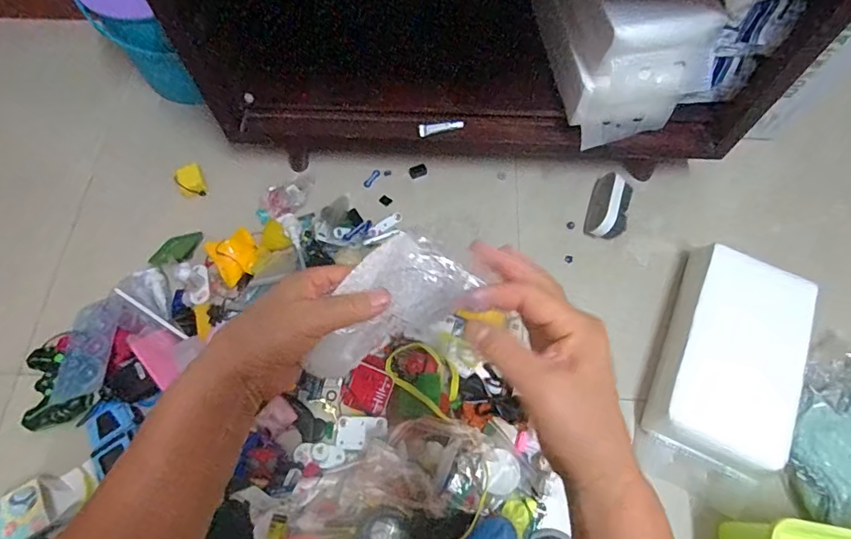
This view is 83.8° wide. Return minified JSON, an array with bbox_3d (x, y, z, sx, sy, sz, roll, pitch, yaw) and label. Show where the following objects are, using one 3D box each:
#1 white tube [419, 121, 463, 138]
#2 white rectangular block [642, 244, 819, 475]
[{"bbox_3d":[0.026,-0.242,0.807,0.075,0.013,0.016,-10,68,-3],"label":"white tube"},{"bbox_3d":[0.462,0.132,0.720,0.158,0.077,0.305,23,70,10],"label":"white rectangular block"}]

